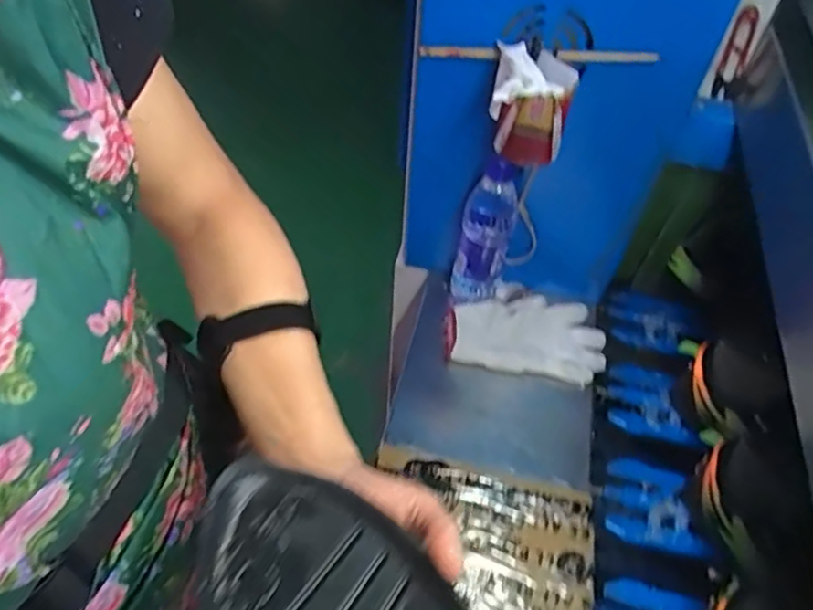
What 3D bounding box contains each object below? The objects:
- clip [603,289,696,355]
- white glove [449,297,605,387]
[{"bbox_3d":[0.341,0.023,0.871,0.114,0.031,0.094,29,55,17],"label":"clip"},{"bbox_3d":[0.155,0.035,0.788,0.201,0.031,0.112,9,52,3],"label":"white glove"}]

